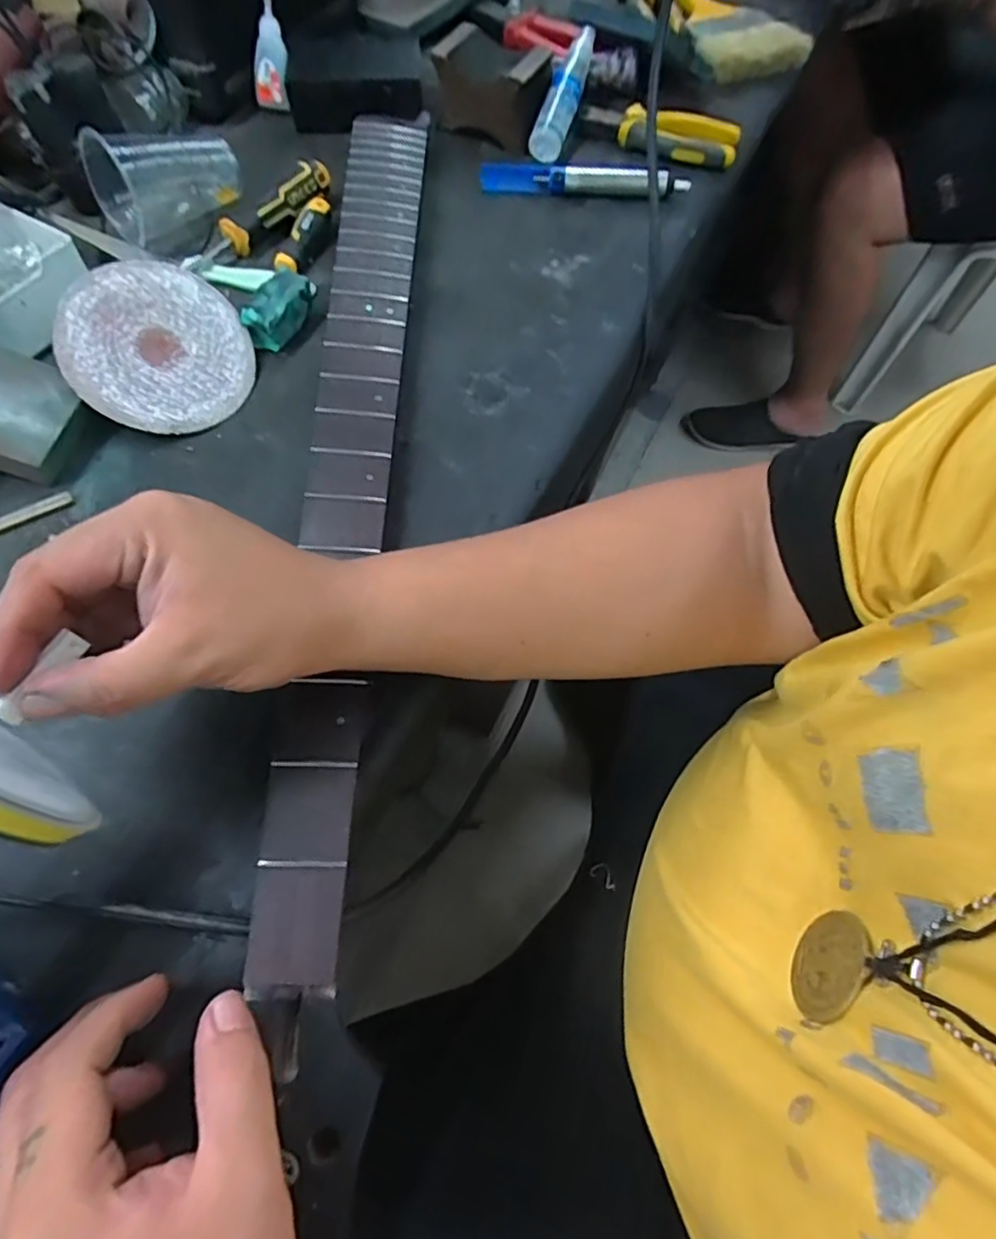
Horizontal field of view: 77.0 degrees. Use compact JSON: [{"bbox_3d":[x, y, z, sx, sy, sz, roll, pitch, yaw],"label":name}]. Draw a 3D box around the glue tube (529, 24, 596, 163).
[{"bbox_3d":[0.058,-0.477,0.568,0.032,0.049,0.127,14,64,4],"label":"glue tube"}]

